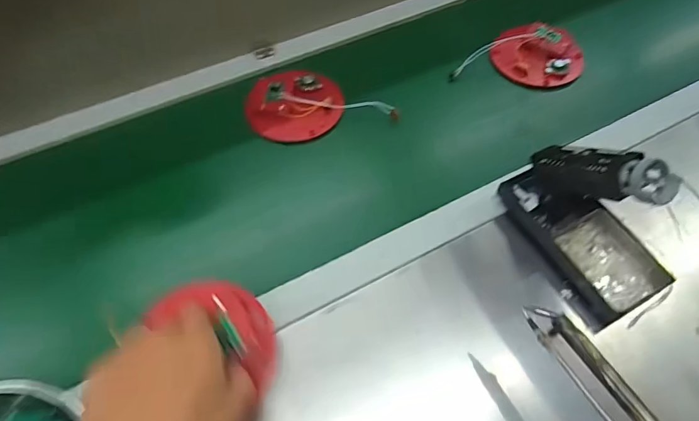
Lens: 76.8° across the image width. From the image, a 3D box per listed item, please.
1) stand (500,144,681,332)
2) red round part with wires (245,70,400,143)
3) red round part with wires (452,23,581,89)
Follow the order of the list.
[{"bbox_3d":[0.228,0.001,0.406,0.084,0.123,0.165,-26,61,-16],"label":"stand"},{"bbox_3d":[-0.042,-0.142,0.568,0.174,0.029,0.102,-14,59,-10],"label":"red round part with wires"},{"bbox_3d":[0.238,-0.220,0.617,0.170,0.025,0.112,10,58,6],"label":"red round part with wires"}]

